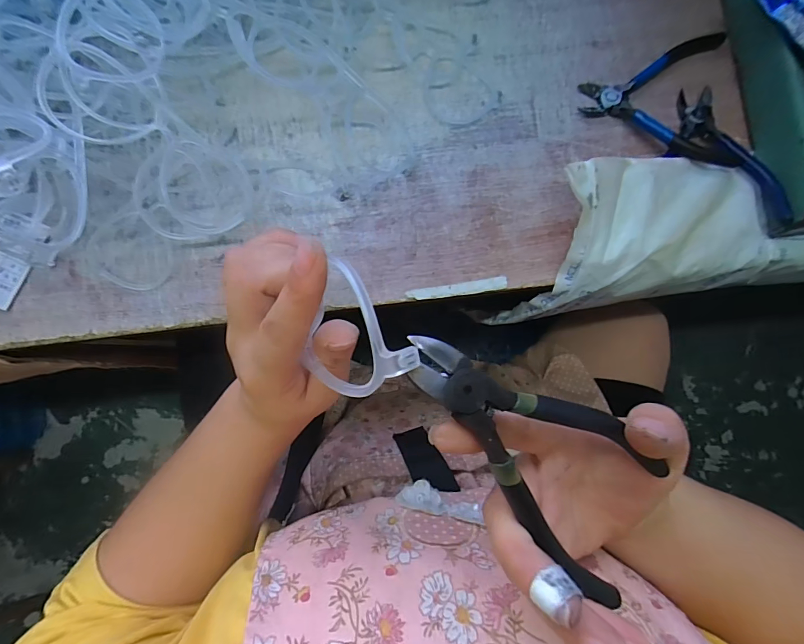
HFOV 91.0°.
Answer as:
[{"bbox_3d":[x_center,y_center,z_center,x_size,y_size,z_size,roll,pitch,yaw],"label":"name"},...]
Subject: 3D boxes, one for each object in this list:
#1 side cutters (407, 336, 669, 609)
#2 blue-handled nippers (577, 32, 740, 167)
[{"bbox_3d":[0.052,0.044,0.143,0.054,0.014,0.119,-44,102,-2],"label":"side cutters"},{"bbox_3d":[0.196,-0.172,0.303,0.108,0.016,0.107,1,85,2],"label":"blue-handled nippers"}]

